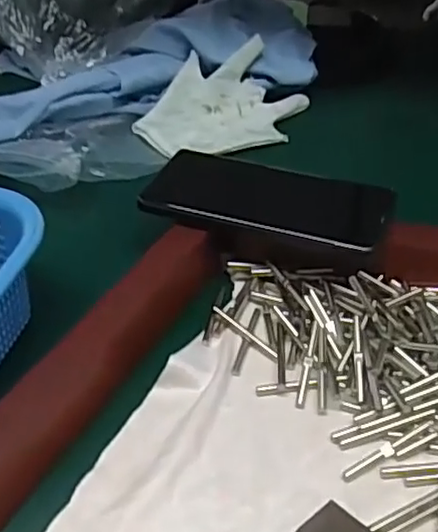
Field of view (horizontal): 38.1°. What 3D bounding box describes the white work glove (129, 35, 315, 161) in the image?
[{"bbox_3d":[0.003,-0.151,0.574,0.114,0.048,0.133,29,53,27],"label":"white work glove"}]

